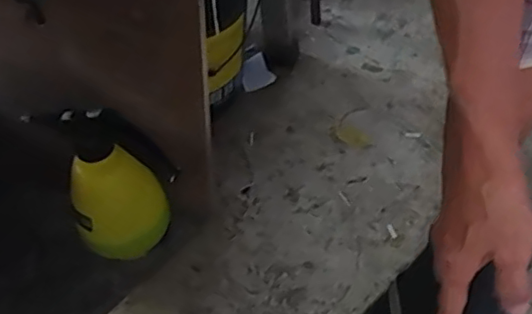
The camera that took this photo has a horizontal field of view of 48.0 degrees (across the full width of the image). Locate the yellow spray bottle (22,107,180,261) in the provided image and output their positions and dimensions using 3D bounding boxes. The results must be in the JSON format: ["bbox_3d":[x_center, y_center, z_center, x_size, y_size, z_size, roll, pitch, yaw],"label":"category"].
[{"bbox_3d":[-0.216,0.035,0.863,0.159,0.261,0.108,-27,48,-12],"label":"yellow spray bottle"}]

